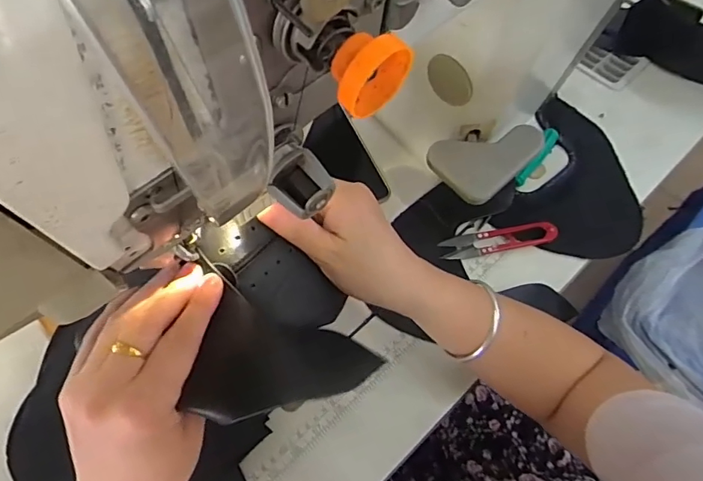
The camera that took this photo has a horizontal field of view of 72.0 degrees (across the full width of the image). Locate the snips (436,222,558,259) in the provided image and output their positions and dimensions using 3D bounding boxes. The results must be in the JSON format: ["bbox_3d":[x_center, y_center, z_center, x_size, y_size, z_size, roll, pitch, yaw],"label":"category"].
[{"bbox_3d":[0.150,-0.002,0.495,0.116,0.017,0.026,-9,63,-2],"label":"snips"}]

